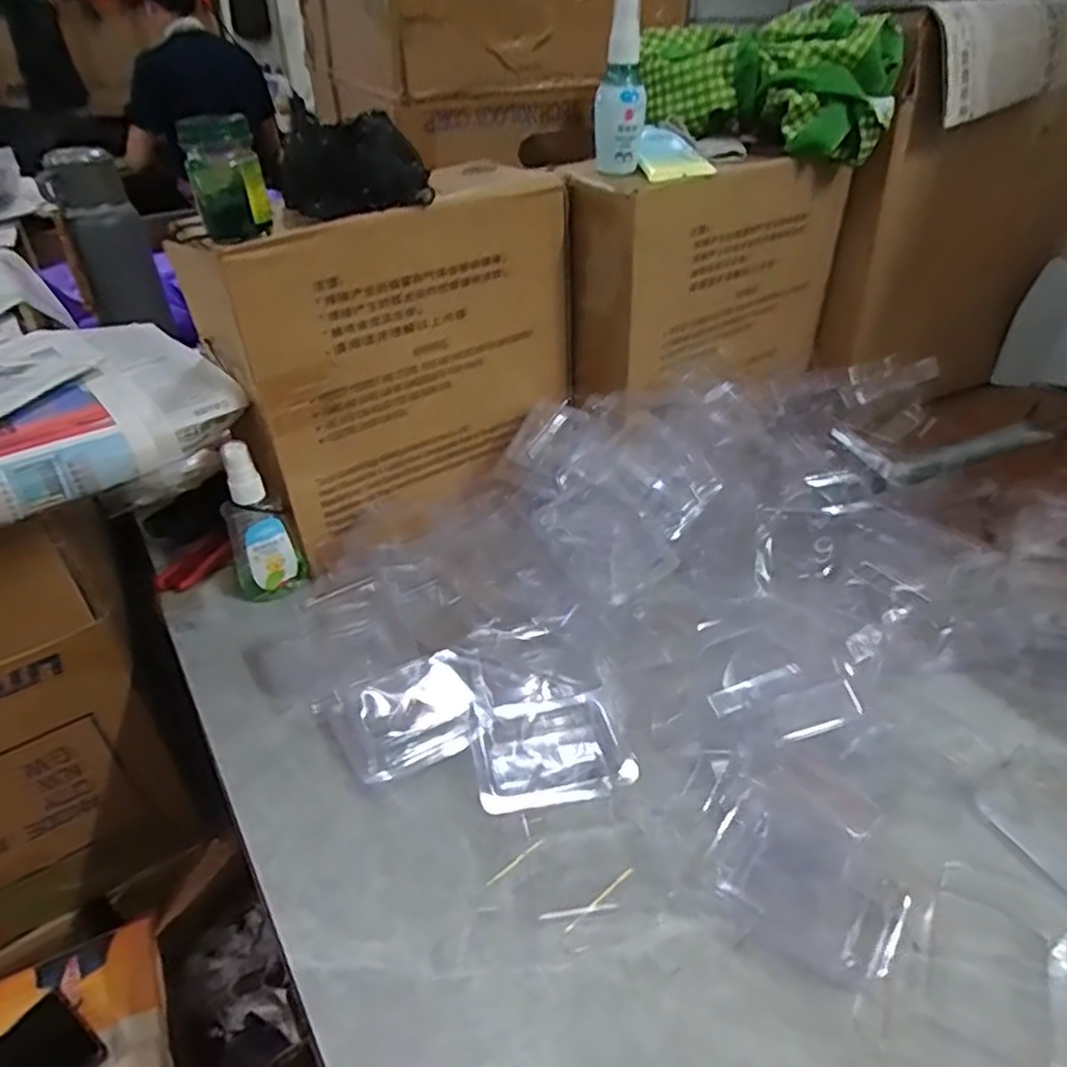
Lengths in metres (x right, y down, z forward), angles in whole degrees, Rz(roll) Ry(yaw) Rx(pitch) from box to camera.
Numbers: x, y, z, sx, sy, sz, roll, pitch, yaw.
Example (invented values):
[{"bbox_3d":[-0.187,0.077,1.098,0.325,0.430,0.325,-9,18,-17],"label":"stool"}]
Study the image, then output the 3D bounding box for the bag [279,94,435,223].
[{"bbox_3d":[-0.125,-0.257,0.501,0.086,0.059,0.067,-29,44,-31],"label":"bag"}]

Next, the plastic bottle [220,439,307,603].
[{"bbox_3d":[-0.212,-0.009,0.551,0.048,0.132,0.028,-19,41,-22],"label":"plastic bottle"}]

